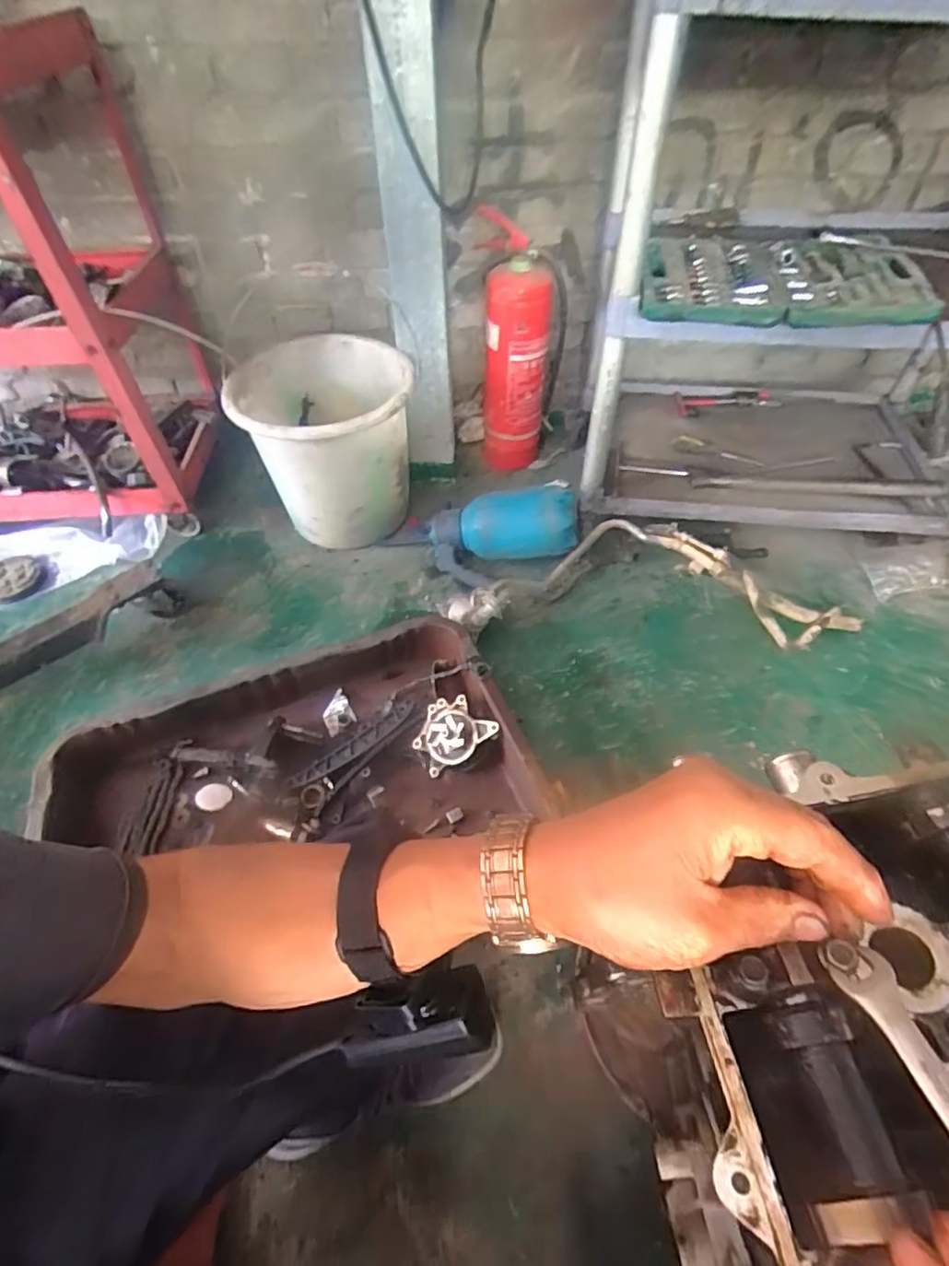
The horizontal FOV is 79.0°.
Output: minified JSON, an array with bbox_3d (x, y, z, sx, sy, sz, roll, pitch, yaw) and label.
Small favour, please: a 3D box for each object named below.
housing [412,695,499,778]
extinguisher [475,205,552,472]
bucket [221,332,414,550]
[{"bbox_3d":[-0.035,0.140,0.814,0.108,0.029,0.097,-42,60,-8],"label":"housing"},{"bbox_3d":[0.087,-0.577,1.219,0.133,0.480,0.118,10,51,9],"label":"extinguisher"},{"bbox_3d":[-0.277,-0.354,1.143,0.322,0.328,0.282,-4,50,-2],"label":"bucket"}]

